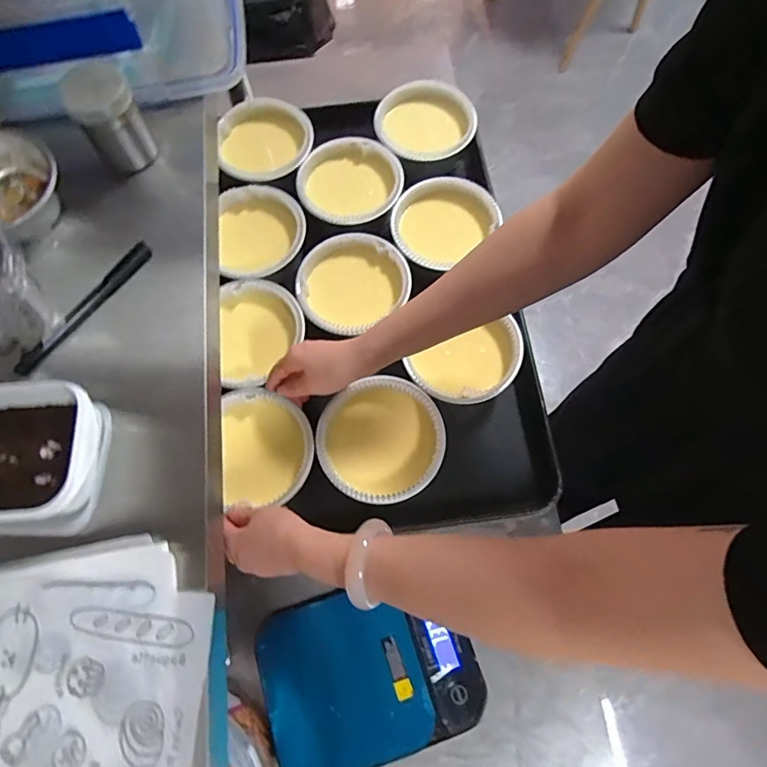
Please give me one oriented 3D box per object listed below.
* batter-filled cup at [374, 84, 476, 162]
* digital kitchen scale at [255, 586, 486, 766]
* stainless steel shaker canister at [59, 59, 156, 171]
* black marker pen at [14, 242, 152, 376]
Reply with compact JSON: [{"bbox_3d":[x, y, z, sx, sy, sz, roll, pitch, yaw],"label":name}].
[{"bbox_3d":[0.059,-0.359,0.696,0.131,0.050,0.132,-1,71,2],"label":"batter-filled cup"},{"bbox_3d":[-0.015,0.282,0.485,0.202,0.024,0.155,-18,71,-4],"label":"digital kitchen scale"},{"bbox_3d":[-0.232,-0.225,0.426,0.051,0.075,0.059,-26,72,-7],"label":"stainless steel shaker canister"},{"bbox_3d":[-0.240,-0.061,0.395,0.013,0.012,0.137,34,75,12],"label":"black marker pen"}]

